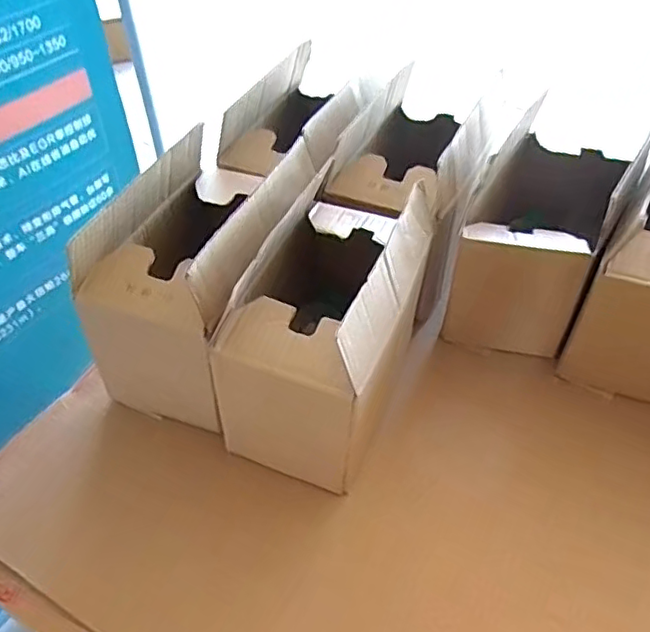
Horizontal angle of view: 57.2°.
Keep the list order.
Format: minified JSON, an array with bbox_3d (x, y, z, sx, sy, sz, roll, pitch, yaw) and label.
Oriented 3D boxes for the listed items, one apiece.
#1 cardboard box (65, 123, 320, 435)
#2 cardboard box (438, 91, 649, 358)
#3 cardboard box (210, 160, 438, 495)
[{"bbox_3d":[-0.111,-0.036,0.611,0.149,0.218,0.236,19,49,19],"label":"cardboard box"},{"bbox_3d":[0.250,-0.099,0.685,0.143,0.220,0.242,20,50,20],"label":"cardboard box"},{"bbox_3d":[0.007,0.006,0.582,0.135,0.215,0.243,16,48,16],"label":"cardboard box"}]

